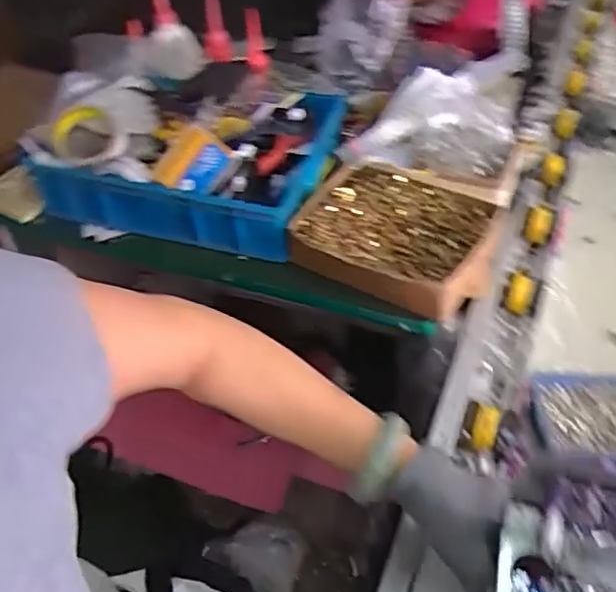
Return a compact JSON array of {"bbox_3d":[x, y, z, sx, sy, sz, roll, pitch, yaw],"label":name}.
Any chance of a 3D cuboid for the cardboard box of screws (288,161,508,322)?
[{"bbox_3d":[0.110,-0.079,0.779,0.228,0.056,0.201,17,48,20],"label":"cardboard box of screws"}]

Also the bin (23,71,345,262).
[{"bbox_3d":[-0.161,-0.204,0.892,0.379,0.099,0.273,13,47,17],"label":"bin"}]

